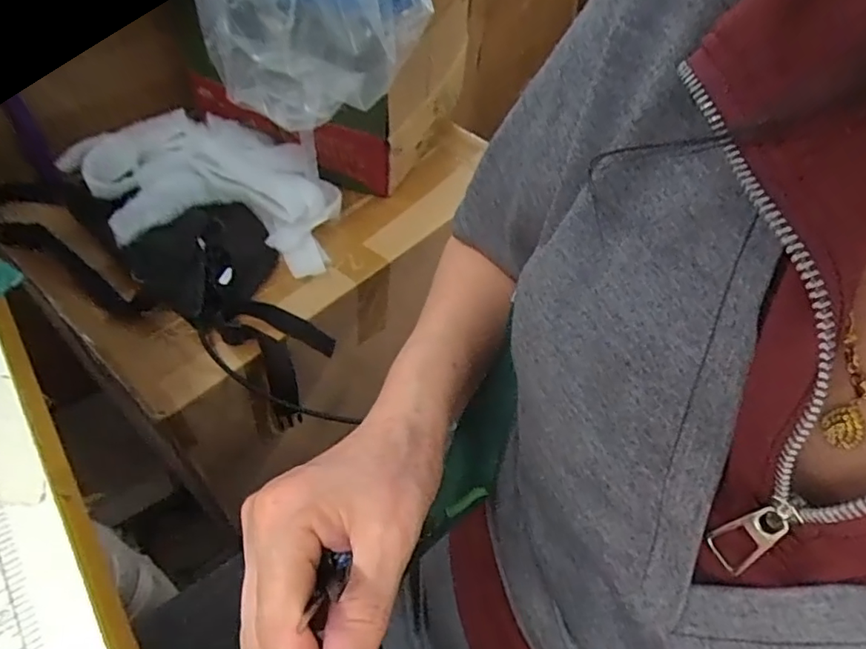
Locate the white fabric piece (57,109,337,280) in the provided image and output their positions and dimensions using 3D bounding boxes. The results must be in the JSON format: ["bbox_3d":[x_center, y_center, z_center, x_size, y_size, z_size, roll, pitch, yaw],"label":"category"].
[{"bbox_3d":[-0.262,-0.163,0.642,0.281,0.116,0.178,3,51,-1],"label":"white fabric piece"}]

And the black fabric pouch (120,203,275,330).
[{"bbox_3d":[-0.240,-0.065,0.606,0.146,0.061,0.123,-30,59,-25],"label":"black fabric pouch"}]

